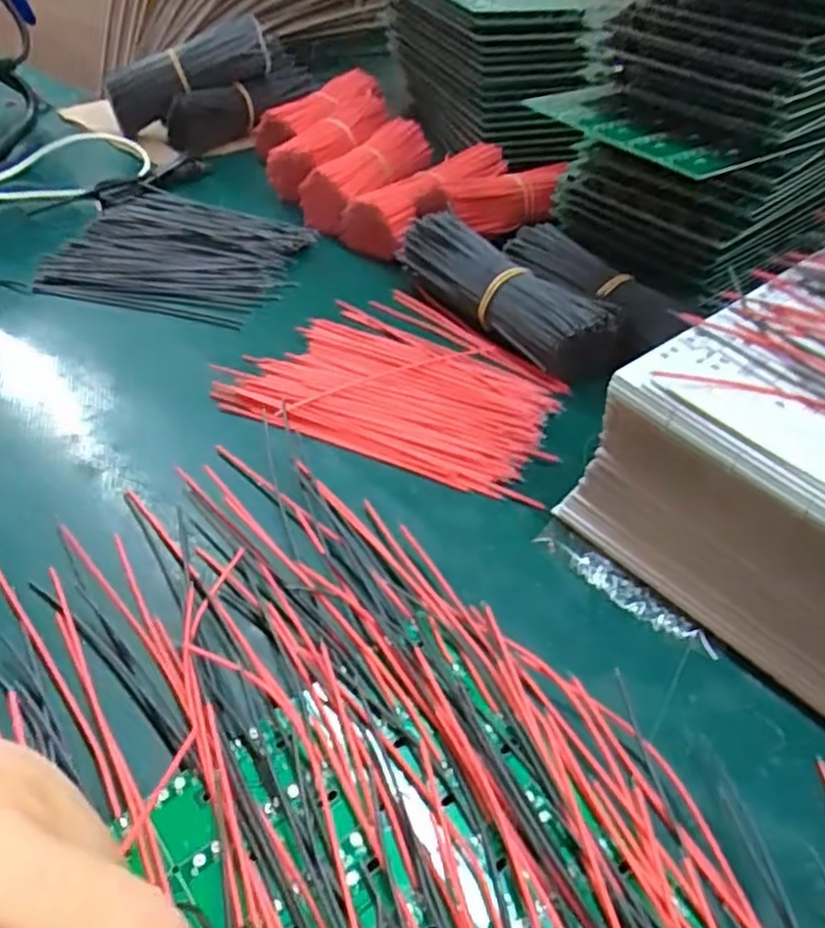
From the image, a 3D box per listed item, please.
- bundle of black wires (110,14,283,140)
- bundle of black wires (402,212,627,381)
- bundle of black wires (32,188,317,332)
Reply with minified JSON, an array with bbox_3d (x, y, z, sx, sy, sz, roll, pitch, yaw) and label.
[{"bbox_3d":[-0.160,-0.281,0.506,0.122,0.043,0.034,-22,45,4],"label":"bundle of black wires"},{"bbox_3d":[0.046,-0.085,0.351,0.033,0.032,0.137,-27,51,-29],"label":"bundle of black wires"},{"bbox_3d":[-0.131,-0.119,0.394,0.126,0.008,0.111,11,44,8],"label":"bundle of black wires"}]

